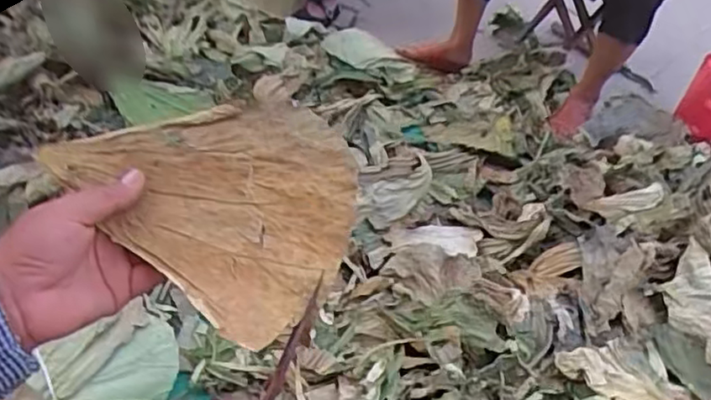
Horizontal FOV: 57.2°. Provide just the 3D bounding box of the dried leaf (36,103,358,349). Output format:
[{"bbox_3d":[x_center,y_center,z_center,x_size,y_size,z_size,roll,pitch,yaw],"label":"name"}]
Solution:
[{"bbox_3d":[-0.093,-0.016,0.492,0.215,0.024,0.170,39,67,14],"label":"dried leaf"}]

